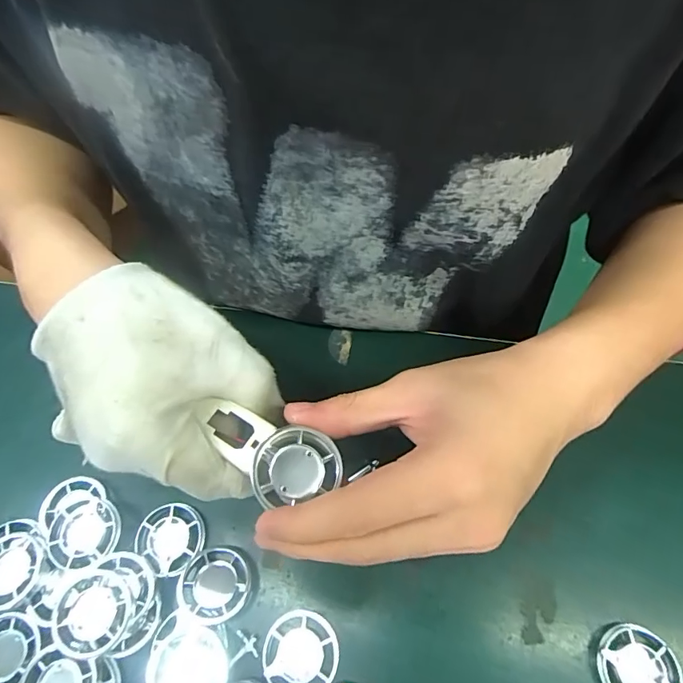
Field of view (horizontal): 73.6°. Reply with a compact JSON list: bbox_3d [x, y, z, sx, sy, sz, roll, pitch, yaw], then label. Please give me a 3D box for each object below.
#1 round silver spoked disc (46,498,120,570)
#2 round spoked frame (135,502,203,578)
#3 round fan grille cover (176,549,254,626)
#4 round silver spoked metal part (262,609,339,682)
[{"bbox_3d":[-0.147,0.107,0.257,0.040,0.004,0.036,6,64,5],"label":"round silver spoked disc"},{"bbox_3d":[-0.100,0.113,0.262,0.039,0.011,0.038,-1,64,2],"label":"round spoked frame"},{"bbox_3d":[-0.070,0.133,0.251,0.038,0.005,0.036,-1,64,2],"label":"round fan grille cover"},{"bbox_3d":[-0.021,0.162,0.237,0.038,0.004,0.038,-1,64,2],"label":"round silver spoked metal part"}]

